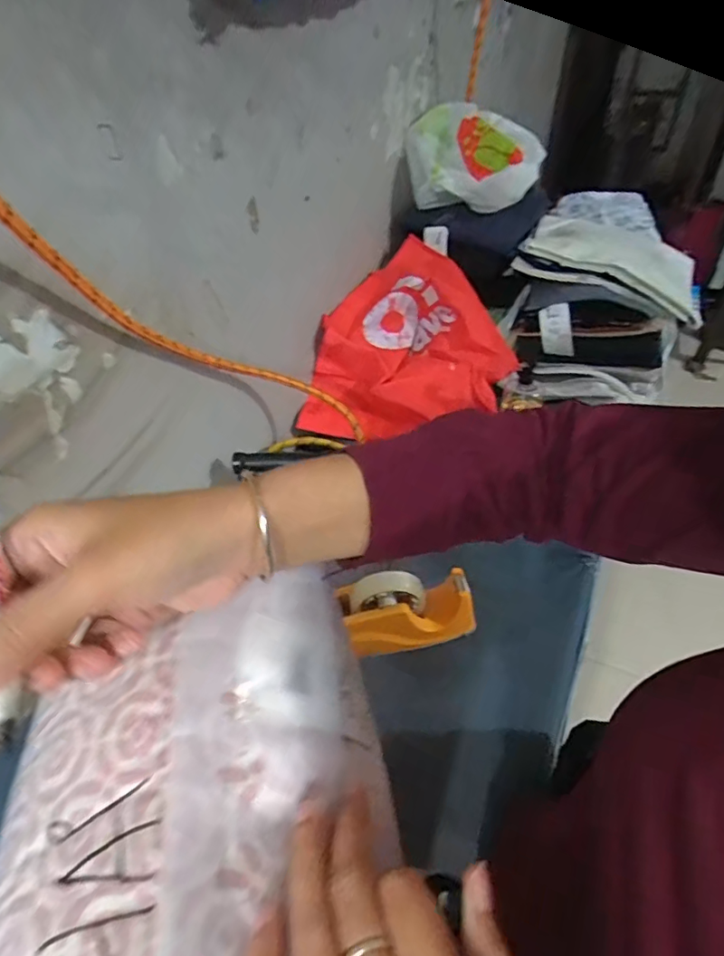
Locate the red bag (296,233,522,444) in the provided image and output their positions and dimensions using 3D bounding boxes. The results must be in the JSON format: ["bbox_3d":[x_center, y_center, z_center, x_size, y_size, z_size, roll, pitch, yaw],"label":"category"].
[{"bbox_3d":[0.135,-0.280,1.107,0.317,0.208,0.485,21,49,23],"label":"red bag"}]

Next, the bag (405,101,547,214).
[{"bbox_3d":[0.240,-0.686,1.142,0.144,0.180,0.293,-29,50,-24],"label":"bag"}]

